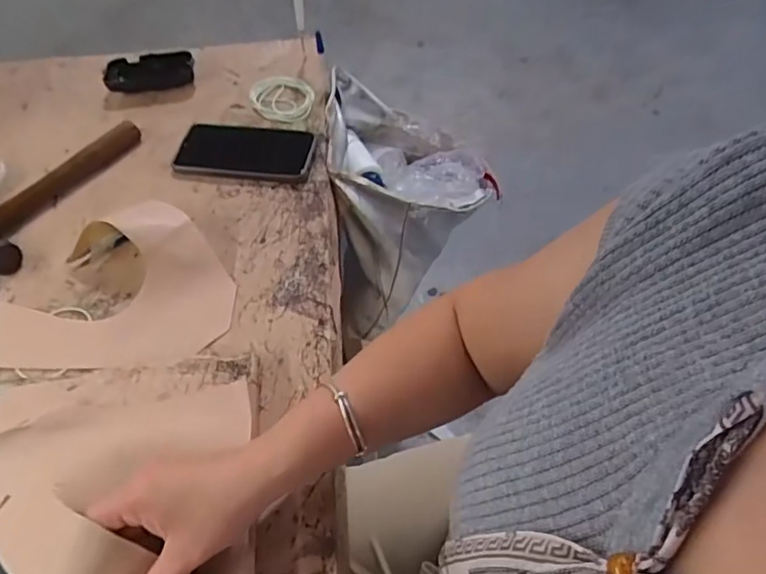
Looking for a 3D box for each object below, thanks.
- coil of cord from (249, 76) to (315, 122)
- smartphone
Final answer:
[{"bbox_3d":[-0.127,-0.236,0.728,0.079,0.006,0.083,-1,54,1],"label":"coil of cord"},{"bbox_3d":[-0.160,-0.157,0.676,0.156,0.012,0.087,4,55,5],"label":"smartphone"}]

